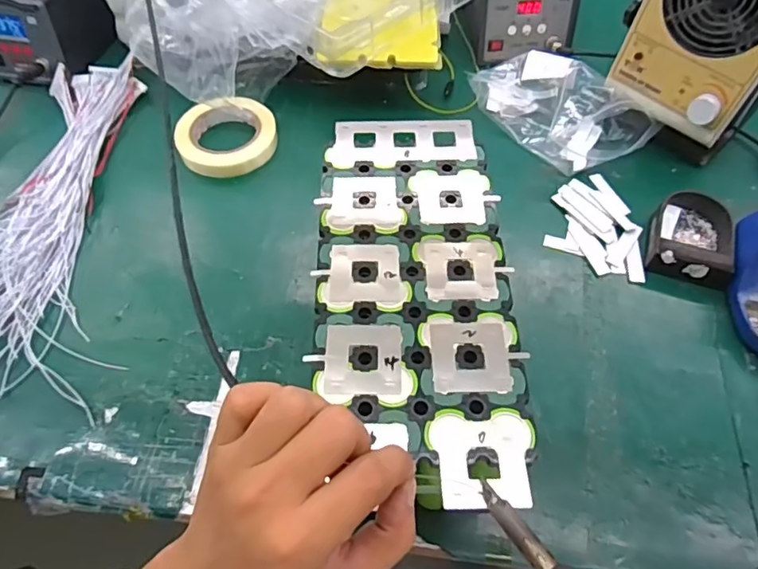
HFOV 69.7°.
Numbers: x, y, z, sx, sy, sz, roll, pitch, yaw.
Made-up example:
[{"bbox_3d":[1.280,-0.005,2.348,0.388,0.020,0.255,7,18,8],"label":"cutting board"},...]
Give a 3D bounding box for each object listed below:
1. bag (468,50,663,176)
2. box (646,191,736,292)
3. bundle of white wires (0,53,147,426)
[{"bbox_3d":[0.222,-0.224,0.664,0.131,0.063,0.207,-30,62,-18],"label":"bag"},{"bbox_3d":[0.329,-0.052,0.569,0.079,0.035,0.099,18,60,12],"label":"box"},{"bbox_3d":[-0.375,-0.076,0.594,0.208,0.033,0.464,-1,58,1],"label":"bundle of white wires"}]

